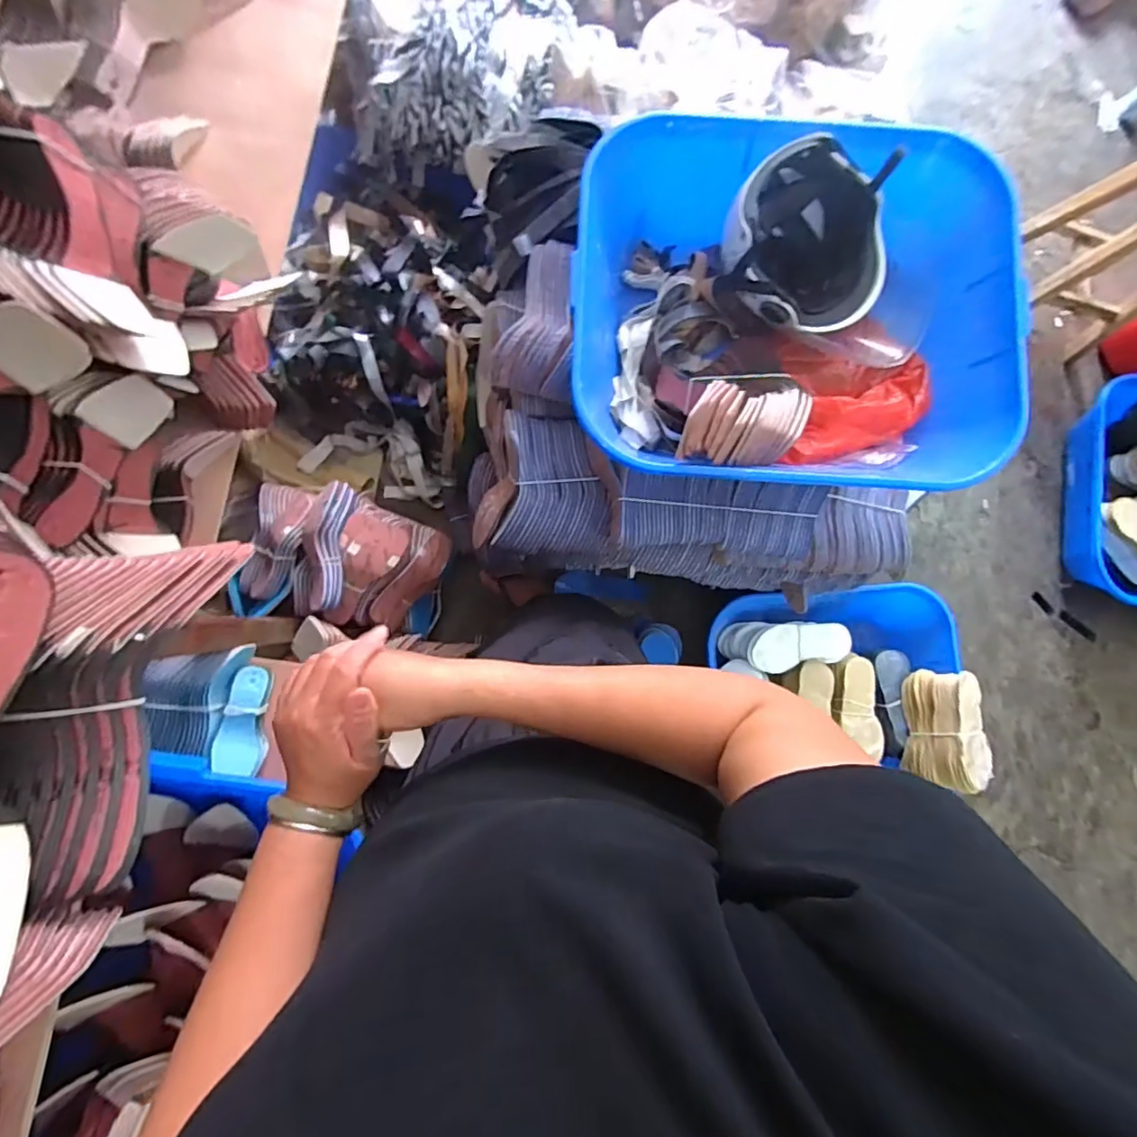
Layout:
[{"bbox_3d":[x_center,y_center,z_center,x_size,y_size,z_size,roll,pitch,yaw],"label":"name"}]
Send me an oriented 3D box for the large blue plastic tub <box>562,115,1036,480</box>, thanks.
[{"bbox_3d":[0.300,-0.371,0.817,0.587,0.193,0.518,3,84,-7],"label":"large blue plastic tub"}]

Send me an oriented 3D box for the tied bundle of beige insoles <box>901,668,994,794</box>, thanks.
[{"bbox_3d":[0.856,0.366,1.290,0.090,0.180,0.256,13,81,-33],"label":"tied bundle of beige insoles"}]

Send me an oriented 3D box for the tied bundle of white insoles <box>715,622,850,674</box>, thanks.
[{"bbox_3d":[0.511,0.181,1.324,0.288,0.082,0.120,-1,84,5],"label":"tied bundle of white insoles"}]

